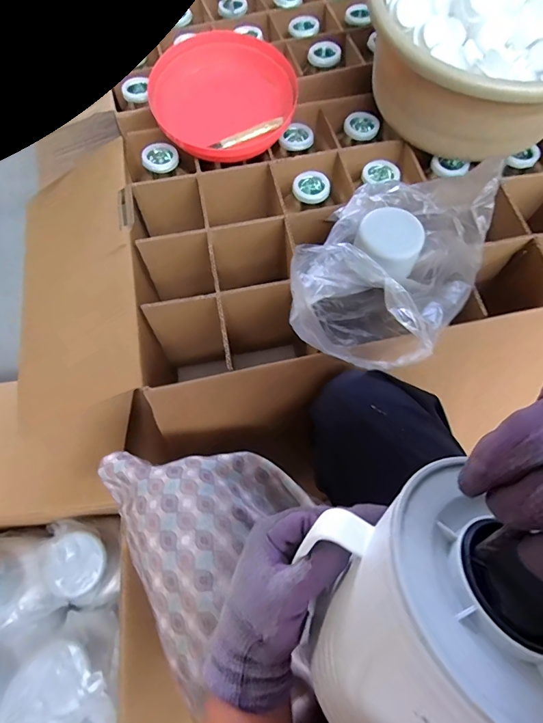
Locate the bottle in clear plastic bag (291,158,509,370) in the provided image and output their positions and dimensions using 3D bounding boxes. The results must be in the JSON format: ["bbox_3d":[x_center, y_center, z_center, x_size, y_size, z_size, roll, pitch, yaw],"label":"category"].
[{"bbox_3d":[0.157,-0.131,0.539,0.203,0.079,0.307,32,71,14],"label":"bottle in clear plastic bag"}]

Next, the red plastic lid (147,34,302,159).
[{"bbox_3d":[-0.079,-0.439,0.677,0.231,0.029,0.216,-21,86,-9],"label":"red plastic lid"}]

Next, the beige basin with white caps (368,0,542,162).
[{"bbox_3d":[0.318,-0.473,0.601,0.335,0.191,0.334,0,66,1],"label":"beige basin with white caps"}]

